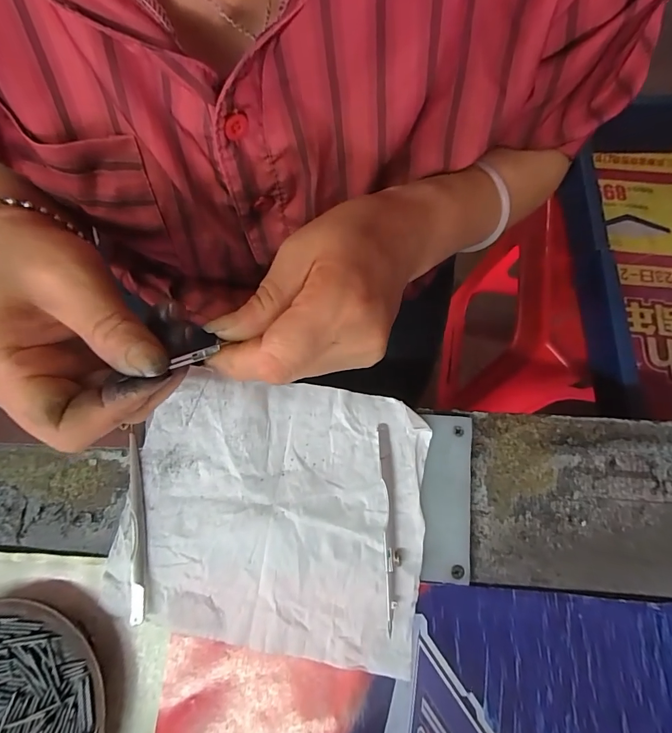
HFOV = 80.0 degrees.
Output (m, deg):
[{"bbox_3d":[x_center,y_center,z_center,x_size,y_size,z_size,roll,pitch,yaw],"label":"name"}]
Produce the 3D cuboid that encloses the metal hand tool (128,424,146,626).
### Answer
[{"bbox_3d":[-0.116,0.089,0.234,0.009,0.009,0.106,-9,73,-1],"label":"metal hand tool"}]

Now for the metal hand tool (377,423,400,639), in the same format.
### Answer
[{"bbox_3d":[0.030,0.087,0.229,0.008,0.004,0.108,-1,73,1],"label":"metal hand tool"}]

